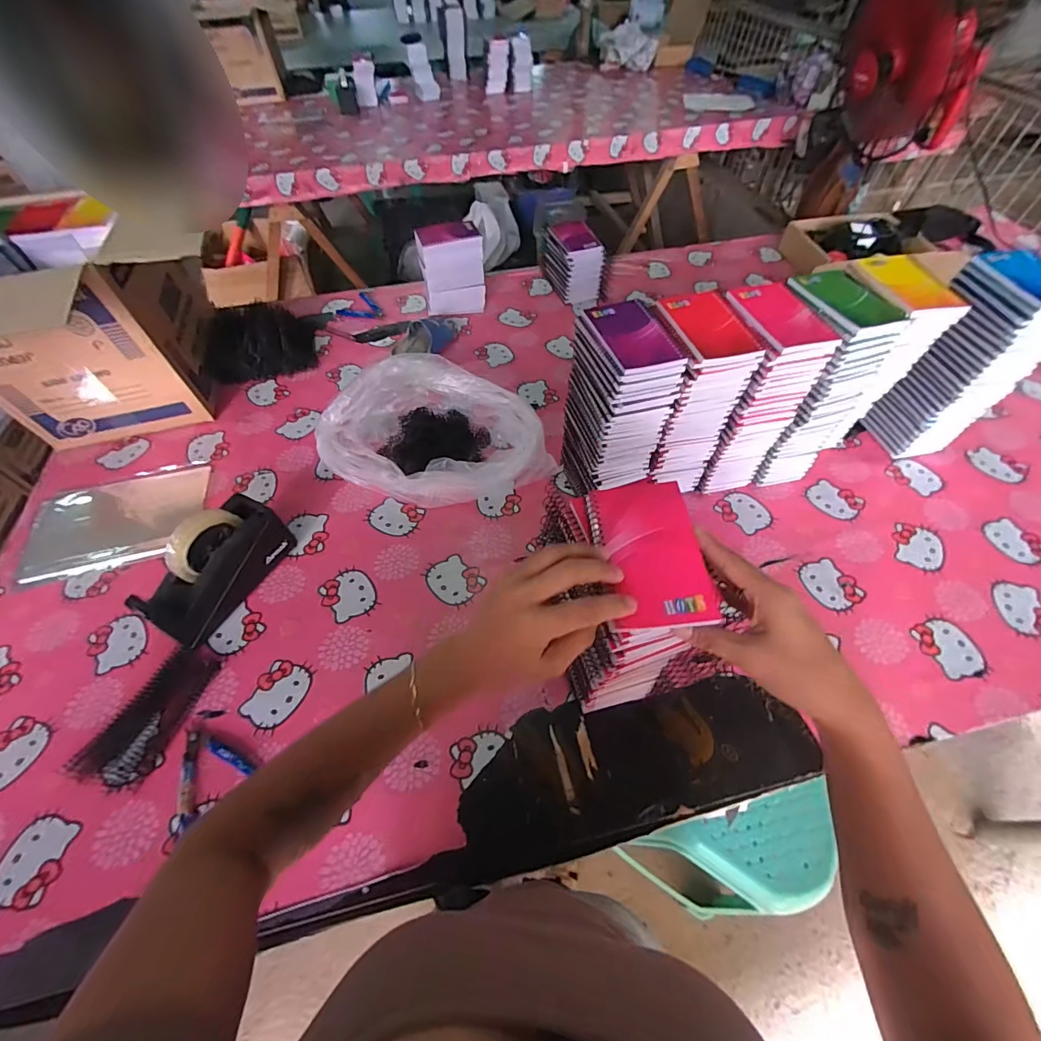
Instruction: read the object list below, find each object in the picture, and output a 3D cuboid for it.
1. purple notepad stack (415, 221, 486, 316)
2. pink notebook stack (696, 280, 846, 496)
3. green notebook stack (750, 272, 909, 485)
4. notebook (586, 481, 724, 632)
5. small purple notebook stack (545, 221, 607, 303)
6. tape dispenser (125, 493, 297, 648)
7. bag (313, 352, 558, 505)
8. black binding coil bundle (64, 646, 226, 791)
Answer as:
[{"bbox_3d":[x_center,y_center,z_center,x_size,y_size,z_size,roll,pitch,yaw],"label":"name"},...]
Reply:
[{"bbox_3d":[-0.163,-0.598,1.068,0.149,0.175,0.077,-4,54,-3],"label":"purple notepad stack"},{"bbox_3d":[0.334,-0.179,0.688,0.113,0.294,0.130,-14,55,-10],"label":"pink notebook stack"},{"bbox_3d":[0.435,-0.201,0.692,0.123,0.296,0.141,-13,55,-9],"label":"green notebook stack"},{"bbox_3d":[0.108,0.025,0.375,0.082,0.012,0.131,-9,59,2],"label":"notebook"},{"bbox_3d":[0.128,-0.622,1.072,0.096,0.142,0.159,-18,56,-12],"label":"small purple notebook stack"},{"bbox_3d":[-0.429,0.062,0.625,0.069,0.124,0.199,23,58,16],"label":"tape dispenser"},{"bbox_3d":[-0.148,-0.150,0.768,0.386,0.120,0.251,25,58,17],"label":"bag"},{"bbox_3d":[-0.478,0.247,0.578,0.088,0.008,0.171,16,56,11],"label":"black binding coil bundle"}]

